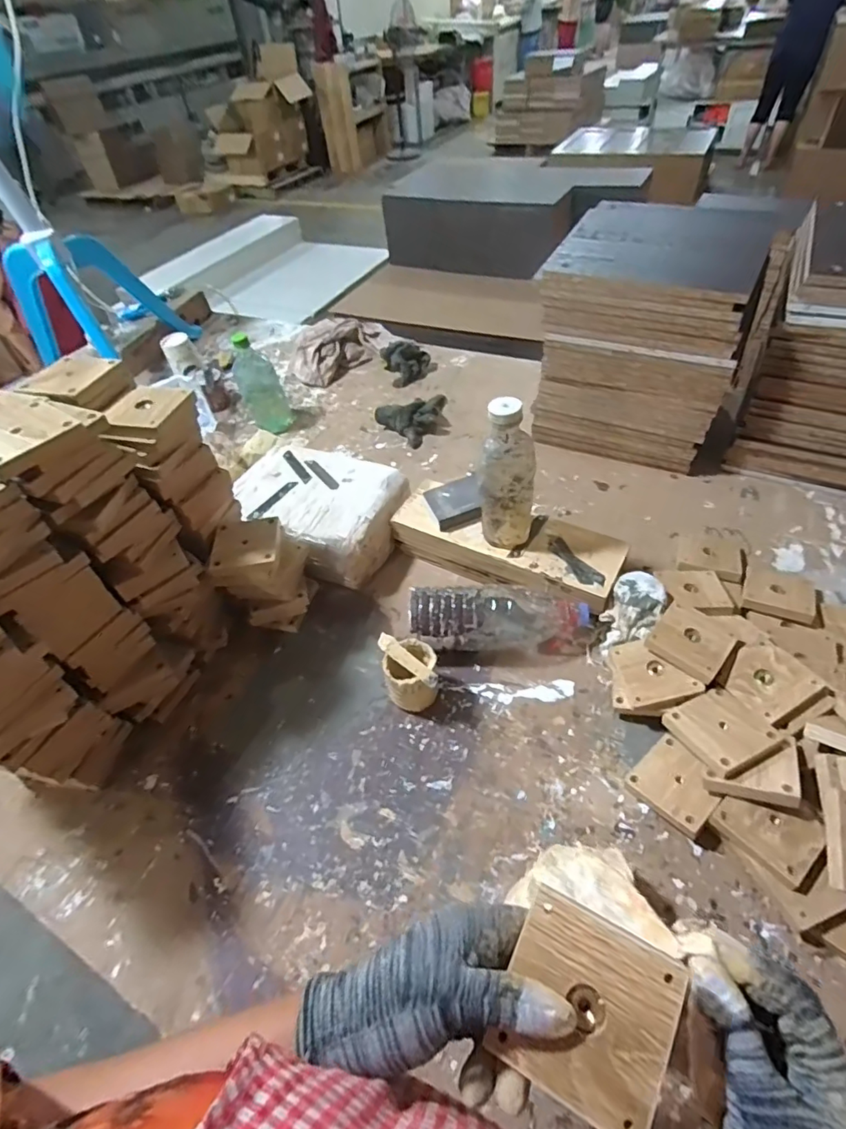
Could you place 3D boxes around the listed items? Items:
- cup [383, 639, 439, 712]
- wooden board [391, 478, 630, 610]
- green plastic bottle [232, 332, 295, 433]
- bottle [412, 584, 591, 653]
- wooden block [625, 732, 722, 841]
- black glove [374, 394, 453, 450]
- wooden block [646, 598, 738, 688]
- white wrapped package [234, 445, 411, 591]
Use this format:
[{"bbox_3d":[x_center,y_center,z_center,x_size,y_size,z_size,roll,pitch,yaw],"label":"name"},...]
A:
[{"bbox_3d":[-0.014,0.142,0.656,0.065,0.077,0.067,-3,49,4],"label":"cup"},{"bbox_3d":[0.123,-0.028,0.788,0.335,0.077,0.123,23,56,24],"label":"wooden board"},{"bbox_3d":[-0.330,-0.363,1.045,0.078,0.191,0.063,1,49,8],"label":"green plastic bottle"},{"bbox_3d":[0.100,0.074,0.699,0.238,0.080,0.074,2,48,-8],"label":"bottle"},{"bbox_3d":[0.277,0.236,0.562,0.079,0.012,0.084,-35,37,-18],"label":"wooden block"},{"bbox_3d":[-0.008,-0.301,1.052,0.159,0.057,0.115,-21,50,-11],"label":"black glove"},{"bbox_3d":[0.325,0.090,0.624,0.083,0.014,0.084,33,60,30],"label":"wooden block"},{"bbox_3d":[-0.173,-0.081,0.855,0.266,0.100,0.211,19,54,22],"label":"white wrapped package"}]

